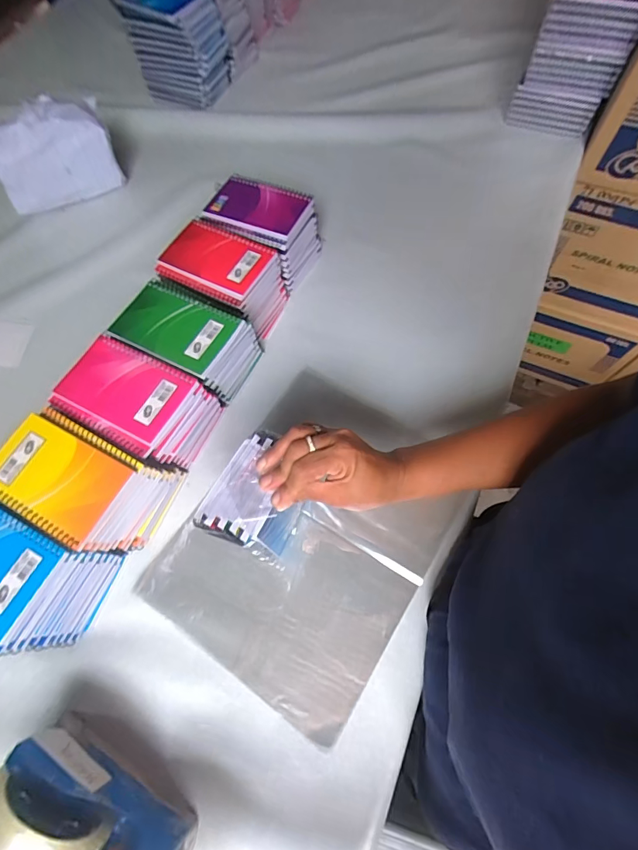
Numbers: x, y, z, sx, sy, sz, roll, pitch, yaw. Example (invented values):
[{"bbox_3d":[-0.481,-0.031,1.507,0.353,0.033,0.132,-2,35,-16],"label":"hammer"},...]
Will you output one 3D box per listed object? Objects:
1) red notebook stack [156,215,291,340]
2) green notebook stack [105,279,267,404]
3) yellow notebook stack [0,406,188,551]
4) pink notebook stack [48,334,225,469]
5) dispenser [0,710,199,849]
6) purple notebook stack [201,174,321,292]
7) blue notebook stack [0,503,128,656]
[{"bbox_3d":[-0.123,-0.188,0.550,0.138,0.099,0.099,25,69,13],"label":"red notebook stack"},{"bbox_3d":[-0.149,-0.097,0.501,0.132,0.108,0.109,24,69,13],"label":"green notebook stack"},{"bbox_3d":[-0.239,0.066,0.433,0.140,0.114,0.104,21,68,11],"label":"yellow notebook stack"},{"bbox_3d":[-0.199,-0.015,0.474,0.130,0.111,0.098,27,70,14],"label":"pink notebook stack"},{"bbox_3d":[-0.184,0.307,0.321,0.159,0.114,0.049,31,70,15],"label":"dispenser"},{"bbox_3d":[-0.079,-0.271,0.590,0.138,0.093,0.099,23,70,11],"label":"purple notebook stack"},{"bbox_3d":[-0.293,0.142,0.402,0.136,0.108,0.096,23,69,12],"label":"blue notebook stack"}]

